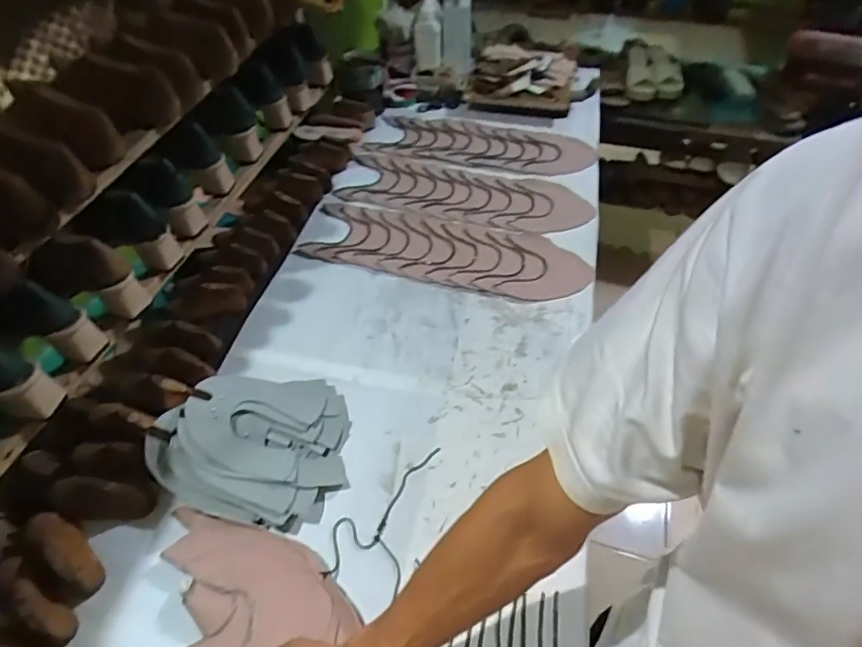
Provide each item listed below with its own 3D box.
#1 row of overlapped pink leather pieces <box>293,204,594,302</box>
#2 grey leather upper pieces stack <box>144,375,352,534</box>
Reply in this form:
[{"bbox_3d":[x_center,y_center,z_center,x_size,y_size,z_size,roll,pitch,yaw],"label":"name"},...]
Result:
[{"bbox_3d":[0.029,-0.137,1.016,0.525,0.012,0.180,9,50,7],"label":"row of overlapped pink leather pieces"},{"bbox_3d":[-0.233,0.168,0.701,0.246,0.087,0.194,-13,51,-11],"label":"grey leather upper pieces stack"}]

